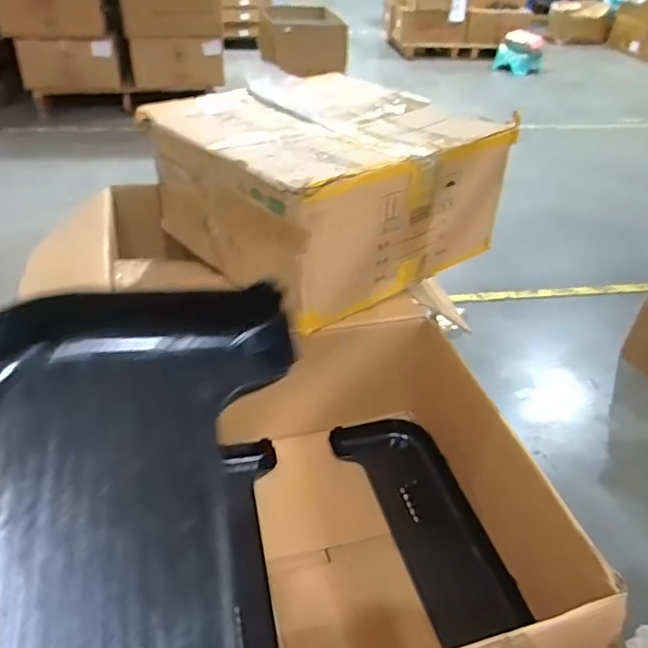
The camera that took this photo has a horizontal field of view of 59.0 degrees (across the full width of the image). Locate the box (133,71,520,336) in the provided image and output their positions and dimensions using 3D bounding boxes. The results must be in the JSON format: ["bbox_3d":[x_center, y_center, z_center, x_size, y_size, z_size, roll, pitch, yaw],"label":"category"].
[{"bbox_3d":[-0.011,-0.308,1.174,0.512,0.264,0.549,-28,50,-33],"label":"box"}]

